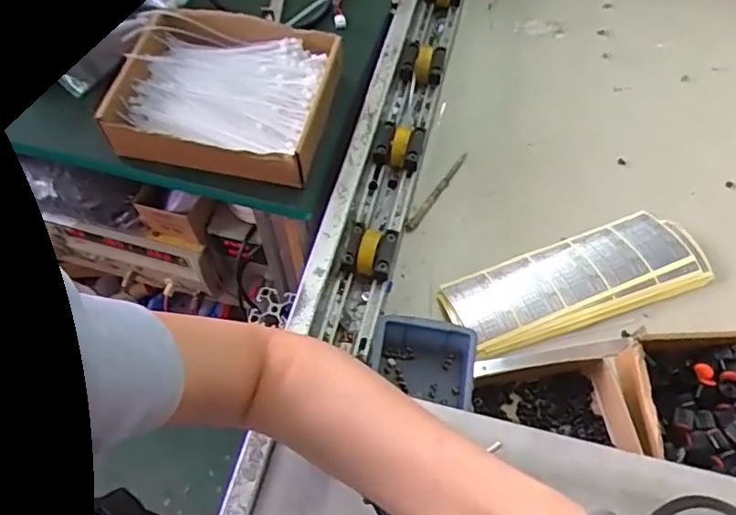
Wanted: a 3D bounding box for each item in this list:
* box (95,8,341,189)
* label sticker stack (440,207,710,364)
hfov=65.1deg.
[{"bbox_3d":[-0.155,-0.178,0.627,0.221,0.057,0.187,10,60,6],"label":"box"},{"bbox_3d":[0.229,0.024,0.623,0.290,0.029,0.106,-20,62,-11],"label":"label sticker stack"}]

